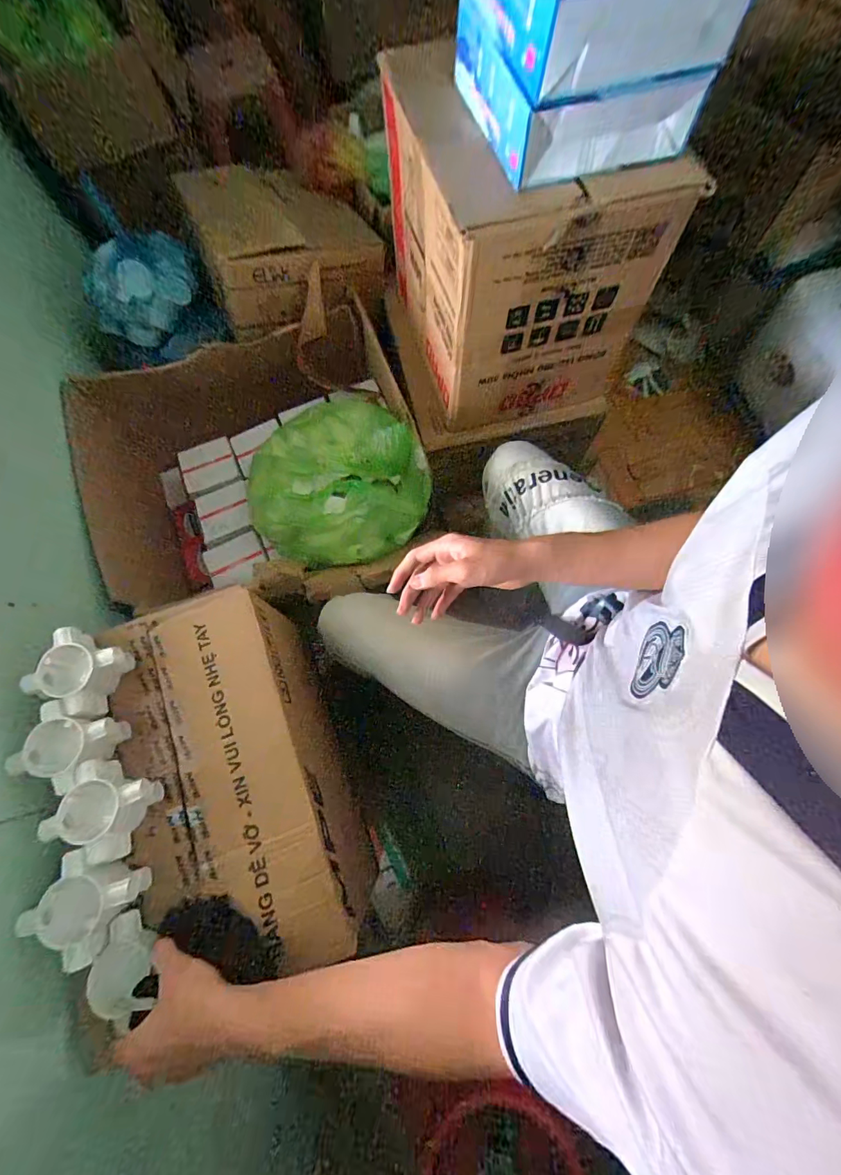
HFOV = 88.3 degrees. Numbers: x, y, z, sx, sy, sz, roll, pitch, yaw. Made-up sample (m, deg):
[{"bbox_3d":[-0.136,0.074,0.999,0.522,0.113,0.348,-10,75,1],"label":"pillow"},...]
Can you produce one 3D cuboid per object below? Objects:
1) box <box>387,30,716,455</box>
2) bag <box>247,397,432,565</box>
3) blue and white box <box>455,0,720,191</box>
[{"bbox_3d":[0.147,-0.574,0.770,0.384,0.387,0.430,-15,74,-2],"label":"box"},{"bbox_3d":[-0.171,-0.214,0.845,0.335,0.182,0.346,-39,77,-9],"label":"bag"},{"bbox_3d":[0.199,-0.646,0.551,0.242,0.086,0.218,-19,75,-4],"label":"blue and white box"}]

